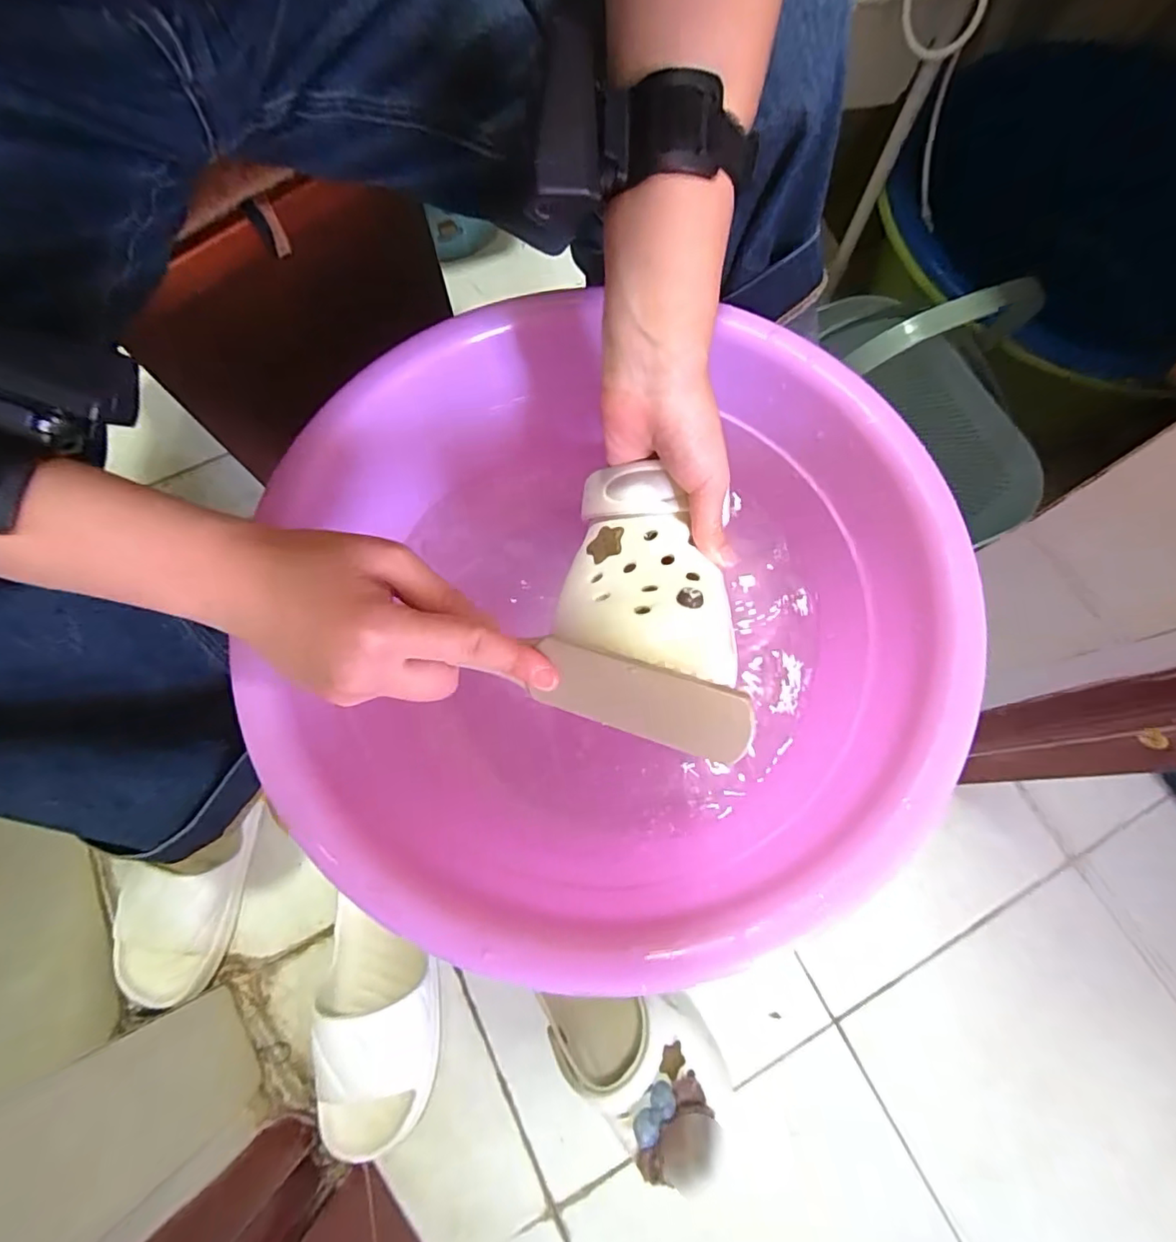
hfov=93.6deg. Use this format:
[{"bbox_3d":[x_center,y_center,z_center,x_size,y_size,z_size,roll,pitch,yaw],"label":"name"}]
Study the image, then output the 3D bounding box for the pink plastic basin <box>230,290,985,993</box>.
[{"bbox_3d":[0.010,-0.003,0.380,0.401,0.159,0.395,3,71,2],"label":"pink plastic basin"}]

